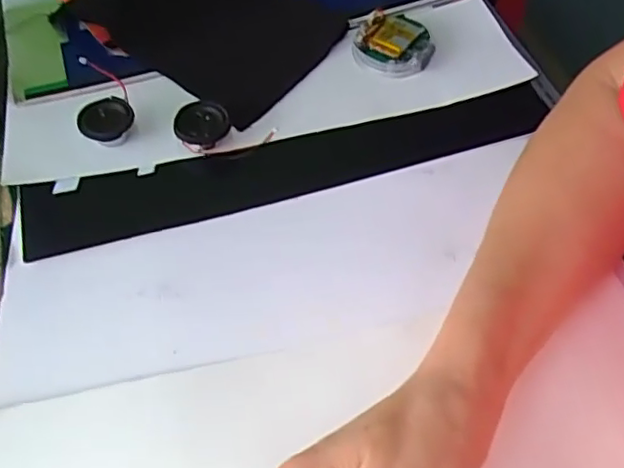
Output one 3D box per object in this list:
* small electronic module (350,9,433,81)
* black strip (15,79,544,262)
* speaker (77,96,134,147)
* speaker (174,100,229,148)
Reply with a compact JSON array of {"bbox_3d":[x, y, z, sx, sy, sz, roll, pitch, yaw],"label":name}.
[{"bbox_3d":[0.060,-0.139,0.443,0.055,0.016,0.052,22,61,15],"label":"small electronic module"},{"bbox_3d":[-0.011,-0.049,0.393,0.344,0.009,0.057,-14,58,-8],"label":"black strip"},{"bbox_3d":[-0.138,-0.075,0.406,0.035,0.017,0.034,-1,57,1],"label":"speaker"},{"bbox_3d":[-0.073,-0.071,0.403,0.034,0.020,0.035,-1,57,1],"label":"speaker"}]

